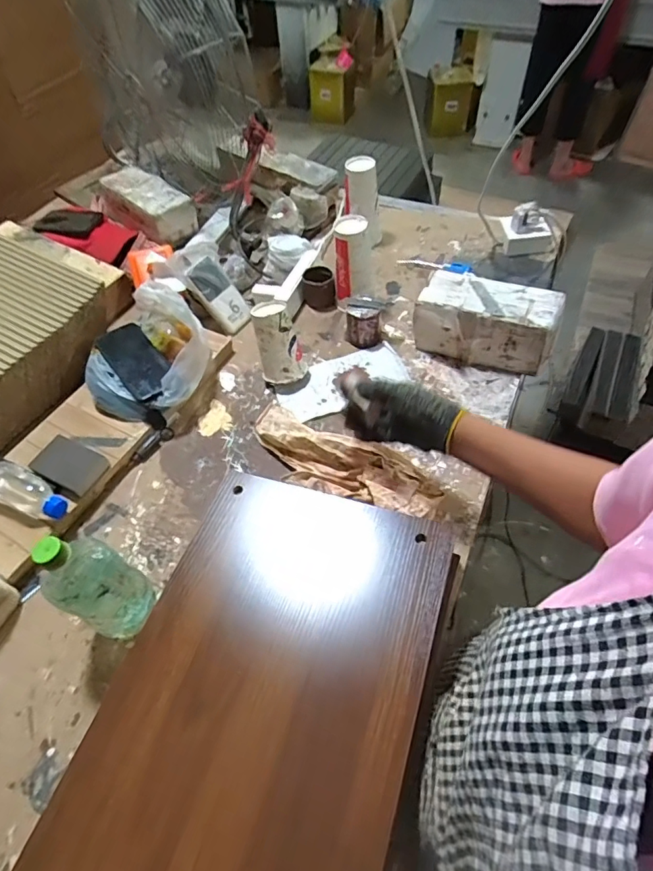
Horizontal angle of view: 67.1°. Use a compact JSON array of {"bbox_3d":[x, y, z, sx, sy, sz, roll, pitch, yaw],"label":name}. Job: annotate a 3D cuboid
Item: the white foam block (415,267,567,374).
[{"bbox_3d":[0.263,-0.191,0.831,0.216,0.120,0.100,21,59,17],"label":"white foam block"}]

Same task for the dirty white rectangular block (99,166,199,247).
[{"bbox_3d":[-0.416,-0.537,1.132,0.252,0.084,0.119,38,65,25],"label":"dirty white rectangular block"}]

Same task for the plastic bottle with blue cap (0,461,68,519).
[{"bbox_3d":[-0.439,0.086,0.720,0.144,0.044,0.055,23,60,18],"label":"plastic bottle with blue cap"}]

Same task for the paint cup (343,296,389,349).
[{"bbox_3d":[0.067,-0.207,0.896,0.071,0.075,0.060,10,57,10],"label":"paint cup"}]

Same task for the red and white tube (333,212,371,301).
[{"bbox_3d":[0.052,-0.321,0.926,0.071,0.151,0.072,1,56,4],"label":"red and white tube"}]

